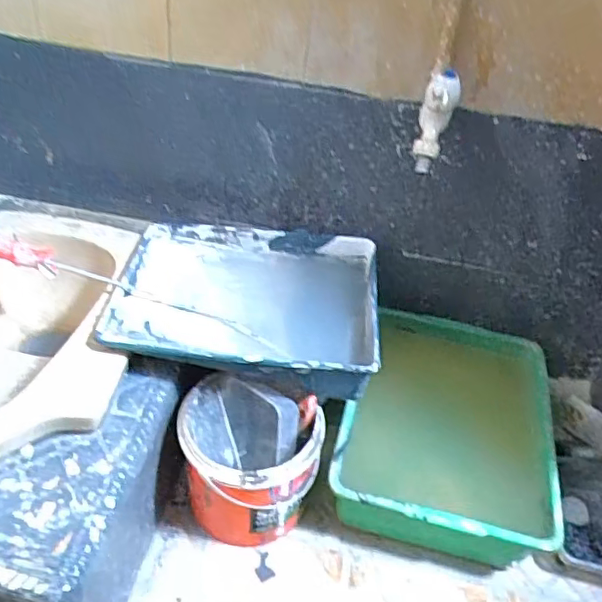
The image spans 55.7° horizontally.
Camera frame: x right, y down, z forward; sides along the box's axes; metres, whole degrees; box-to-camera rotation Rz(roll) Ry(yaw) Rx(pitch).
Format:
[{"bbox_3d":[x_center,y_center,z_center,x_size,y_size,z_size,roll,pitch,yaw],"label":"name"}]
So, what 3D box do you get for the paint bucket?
[{"bbox_3d":[-0.072,0.230,0.792,0.182,0.200,0.155,10,40,4],"label":"paint bucket"}]

